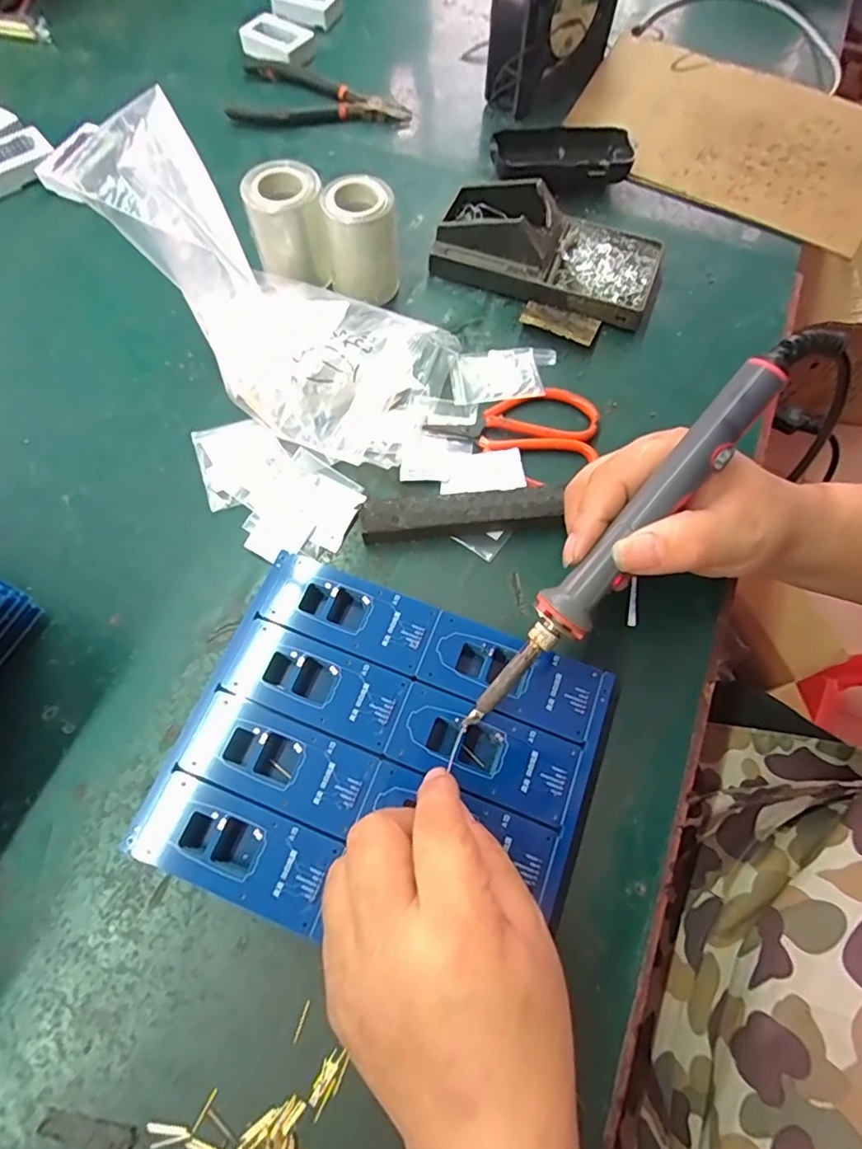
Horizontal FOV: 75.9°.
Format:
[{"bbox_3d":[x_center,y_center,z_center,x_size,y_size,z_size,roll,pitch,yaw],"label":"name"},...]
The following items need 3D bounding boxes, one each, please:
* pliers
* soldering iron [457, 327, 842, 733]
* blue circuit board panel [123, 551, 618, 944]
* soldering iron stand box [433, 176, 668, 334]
[{"bbox_3d":[-0.098,-0.432,0.495,0.156,0.012,0.089,0,68,-1],"label":"pliers"},{"bbox_3d":[0.088,-0.015,0.244,0.023,0.019,0.222,41,103,14],"label":"soldering iron"},{"bbox_3d":[-0.021,0.092,0.276,0.189,0.016,0.159,20,69,7],"label":"blue circuit board panel"},{"bbox_3d":[0.087,-0.243,0.405,0.157,0.042,0.082,20,69,7],"label":"soldering iron stand box"}]

